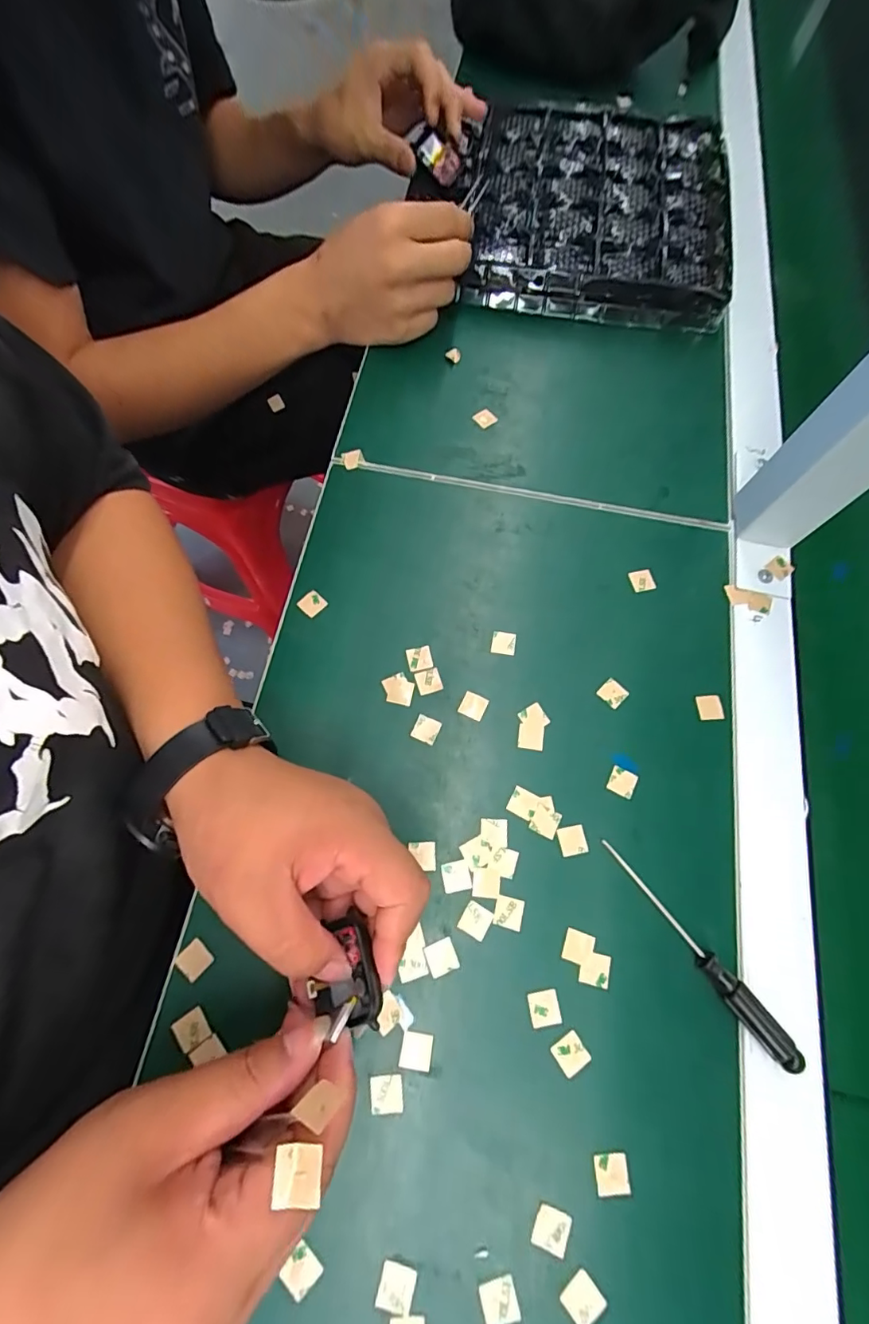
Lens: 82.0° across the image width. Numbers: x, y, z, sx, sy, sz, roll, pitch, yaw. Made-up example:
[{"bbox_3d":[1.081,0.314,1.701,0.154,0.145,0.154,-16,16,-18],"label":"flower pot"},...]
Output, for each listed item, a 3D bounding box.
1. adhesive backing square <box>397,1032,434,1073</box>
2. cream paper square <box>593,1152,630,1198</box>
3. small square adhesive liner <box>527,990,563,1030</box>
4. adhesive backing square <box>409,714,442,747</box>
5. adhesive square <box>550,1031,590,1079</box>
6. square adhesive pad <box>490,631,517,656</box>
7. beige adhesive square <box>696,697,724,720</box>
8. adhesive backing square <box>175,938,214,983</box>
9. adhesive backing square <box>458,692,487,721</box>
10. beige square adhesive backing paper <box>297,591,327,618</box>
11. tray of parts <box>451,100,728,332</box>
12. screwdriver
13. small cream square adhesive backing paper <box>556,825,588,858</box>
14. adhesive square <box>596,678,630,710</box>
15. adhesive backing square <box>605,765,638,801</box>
[{"bbox_3d":[-0.009,0.198,0.253,0.016,0.004,0.016,11,67,-1],"label":"adhesive backing square"},{"bbox_3d":[0.085,0.245,0.238,0.015,0.004,0.016,-2,65,0],"label":"cream paper square"},{"bbox_3d":[0.057,0.181,0.261,0.016,0.004,0.016,-10,71,-2],"label":"small square adhesive liner"},{"bbox_3d":[-0.005,0.042,0.309,0.015,0.004,0.016,25,78,2],"label":"adhesive backing square"},{"bbox_3d":[0.070,0.200,0.255,0.015,0.004,0.016,-31,74,-13],"label":"adhesive square"},{"bbox_3d":[0.046,-0.012,0.330,0.016,0.004,0.016,9,78,-2],"label":"square adhesive pad"},{"bbox_3d":[0.176,0.030,0.319,0.015,0.004,0.015,-6,75,4],"label":"beige adhesive square"},{"bbox_3d":[-0.127,0.158,0.265,0.015,0.004,0.016,42,74,8],"label":"adhesive backing square"},{"bbox_3d":[0.024,0.028,0.316,0.015,0.004,0.015,26,81,-2],"label":"adhesive backing square"},{"bbox_3d":[-0.082,-0.039,0.336,0.016,0.004,0.015,-44,84,-7],"label":"beige square adhesive backing paper"},{"bbox_3d":[0.147,-0.429,0.468,0.244,0.034,0.272,7,70,1],"label":"tray of parts"},{"bbox_3d":[0.139,0.152,0.266,0.014,0.012,0.130,-35,75,-13],"label":"screwdriver"},{"bbox_3d":[0.080,0.104,0.290,0.015,0.004,0.016,-11,74,-3],"label":"small cream square adhesive backing paper"},{"bbox_3d":[0.114,0.020,0.321,0.015,0.004,0.015,-43,82,-4],"label":"adhesive square"},{"bbox_3d":[0.113,0.073,0.301,0.015,0.004,0.016,25,74,9],"label":"adhesive backing square"}]

